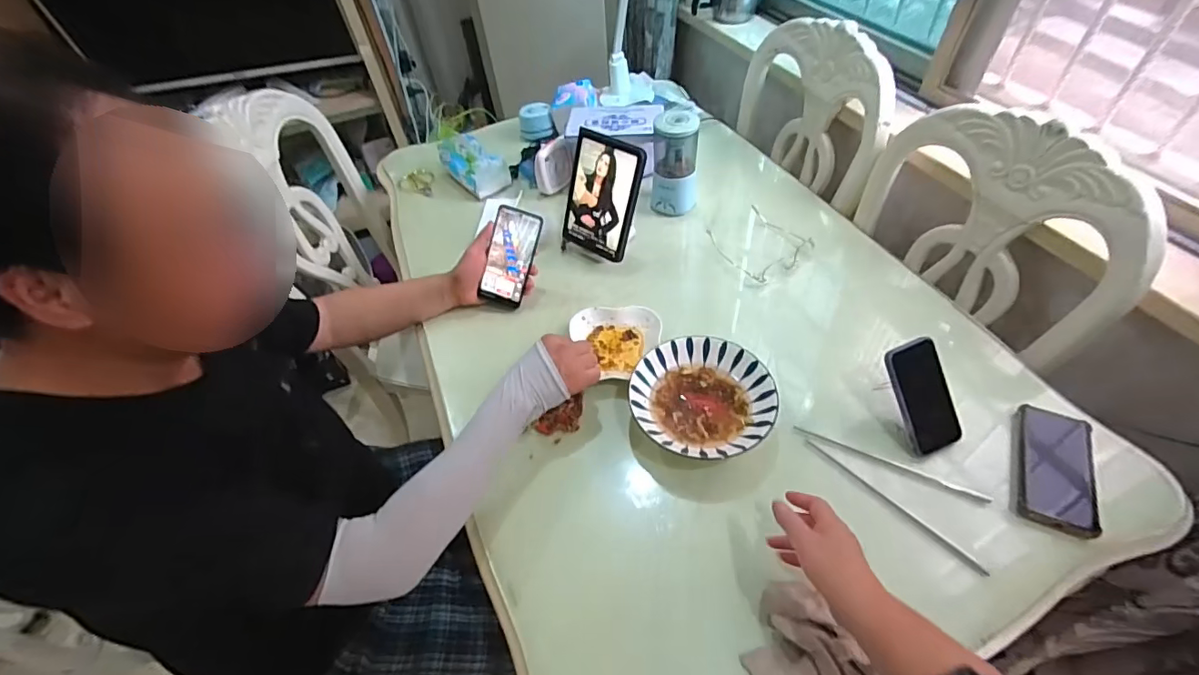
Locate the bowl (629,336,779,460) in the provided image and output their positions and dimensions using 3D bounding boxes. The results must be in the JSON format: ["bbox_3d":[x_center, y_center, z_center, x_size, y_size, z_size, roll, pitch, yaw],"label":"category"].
[{"bbox_3d":[0.140,0.091,0.703,0.182,0.062,0.182,-3,47,3],"label":"bowl"}]

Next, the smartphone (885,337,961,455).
[{"bbox_3d":[0.416,0.075,0.652,0.081,0.145,0.011,-25,8,-16],"label":"smartphone"}]

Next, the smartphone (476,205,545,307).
[{"bbox_3d":[-0.148,-0.131,0.858,0.073,0.164,0.015,17,16,1],"label":"smartphone"}]

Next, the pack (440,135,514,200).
[{"bbox_3d":[-0.272,-0.378,1.110,0.086,0.089,0.145,-35,53,-25],"label":"pack"}]

